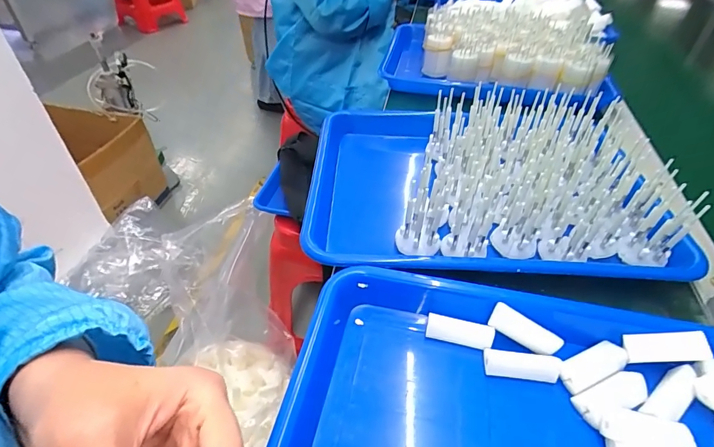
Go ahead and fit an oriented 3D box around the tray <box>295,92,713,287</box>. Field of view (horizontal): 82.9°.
[{"bbox_3d":[0.120,-0.040,0.415,0.319,0.093,0.245,2,43,0],"label":"tray"}]

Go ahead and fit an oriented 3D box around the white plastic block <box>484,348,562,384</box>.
[{"bbox_3d":[0.109,0.094,0.268,0.047,0.008,0.014,7,43,6],"label":"white plastic block"}]

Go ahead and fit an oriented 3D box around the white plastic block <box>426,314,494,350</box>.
[{"bbox_3d":[0.072,0.076,0.285,0.046,0.009,0.015,14,44,13],"label":"white plastic block"}]

